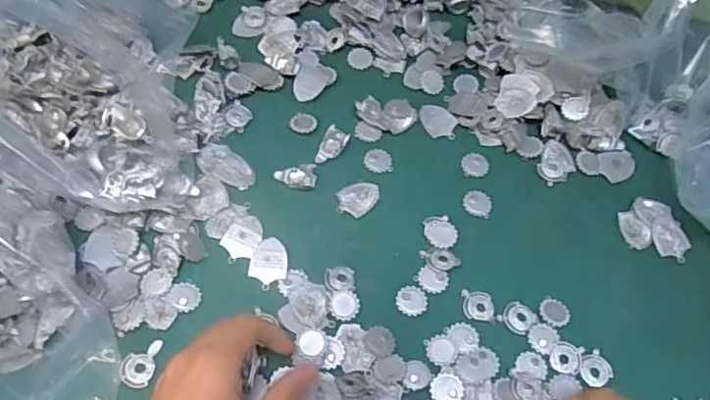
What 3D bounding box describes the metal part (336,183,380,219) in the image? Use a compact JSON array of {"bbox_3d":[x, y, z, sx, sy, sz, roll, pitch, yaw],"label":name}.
[{"bbox_3d":[0.003,-0.001,0.456,0.035,0.004,0.025,-29,69,-19],"label":"metal part"}]

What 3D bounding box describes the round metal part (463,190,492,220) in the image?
[{"bbox_3d":[0.093,0.002,0.463,0.022,0.004,0.022,2,62,-5],"label":"round metal part"}]

